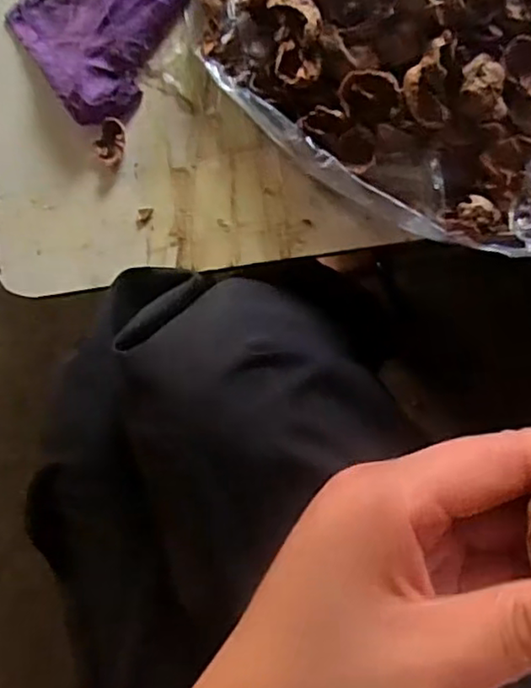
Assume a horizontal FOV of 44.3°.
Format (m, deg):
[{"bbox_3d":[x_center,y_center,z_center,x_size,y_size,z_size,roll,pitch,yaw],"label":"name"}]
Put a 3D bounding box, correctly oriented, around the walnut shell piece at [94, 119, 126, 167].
[{"bbox_3d":[-0.106,-0.138,0.450,0.019,0.011,0.032,21,88,9],"label":"walnut shell piece"}]

